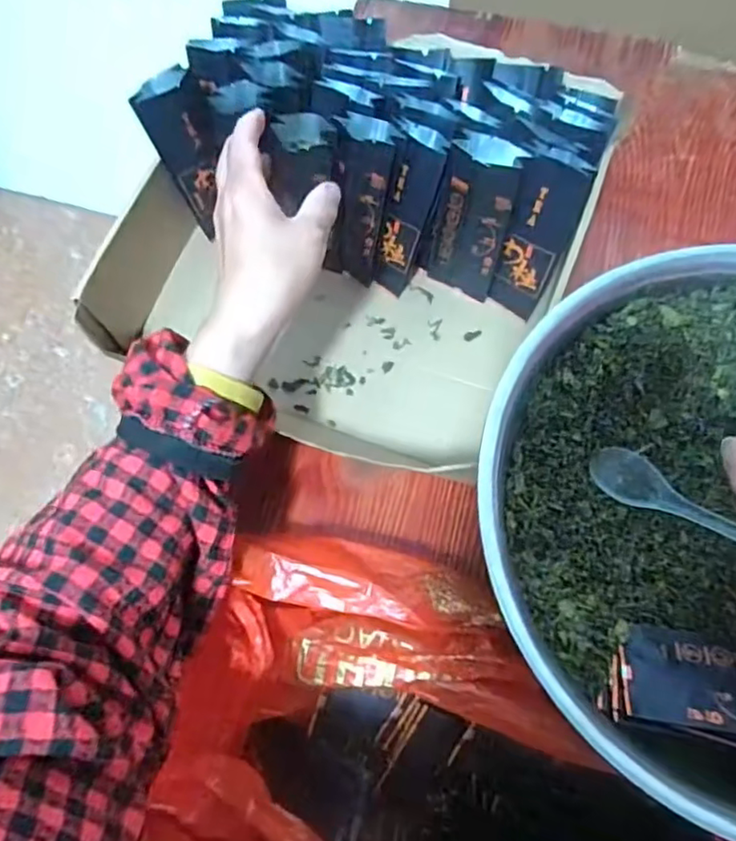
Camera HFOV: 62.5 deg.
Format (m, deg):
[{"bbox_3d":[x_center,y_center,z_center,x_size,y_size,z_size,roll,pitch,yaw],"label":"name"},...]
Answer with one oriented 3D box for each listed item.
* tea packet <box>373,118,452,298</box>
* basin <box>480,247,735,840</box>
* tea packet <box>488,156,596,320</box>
[{"bbox_3d":[0.029,-0.156,0.464,0.038,0.129,0.025,27,48,11],"label":"tea packet"},{"bbox_3d":[0.227,0.051,0.380,0.311,0.110,0.298,-1,69,1],"label":"basin"},{"bbox_3d":[0.122,-0.128,0.448,0.045,0.126,0.018,20,51,9],"label":"tea packet"}]

